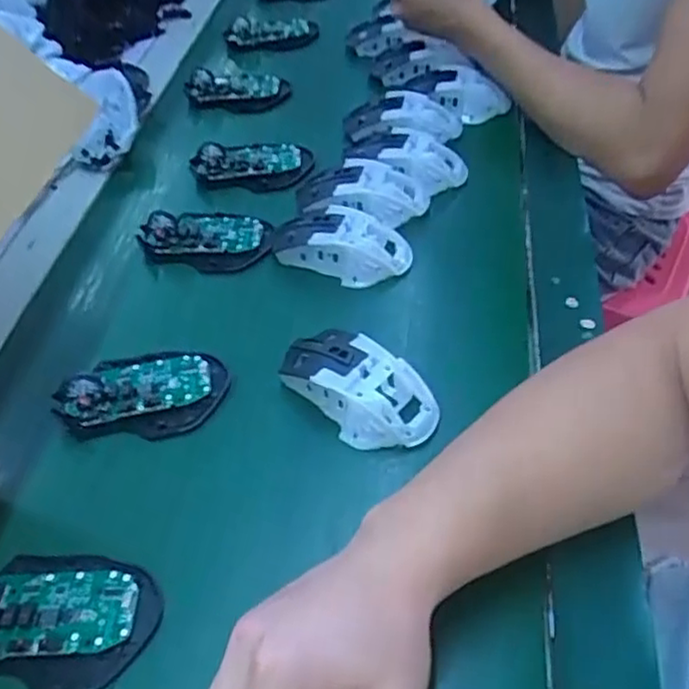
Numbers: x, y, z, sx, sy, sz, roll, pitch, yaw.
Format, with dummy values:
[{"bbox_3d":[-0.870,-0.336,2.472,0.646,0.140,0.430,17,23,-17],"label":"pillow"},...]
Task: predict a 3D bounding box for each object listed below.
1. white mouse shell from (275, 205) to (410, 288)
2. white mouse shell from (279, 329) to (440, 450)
[{"bbox_3d":[-0.001,-0.086,0.566,0.109,0.031,0.063,4,48,7],"label":"white mouse shell"},{"bbox_3d":[0.007,0.026,0.465,0.114,0.034,0.060,27,54,25],"label":"white mouse shell"}]

